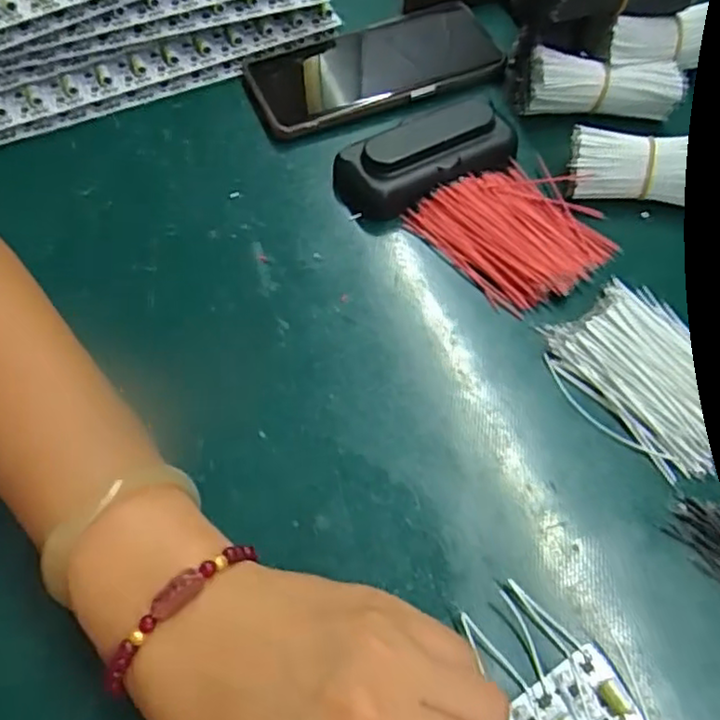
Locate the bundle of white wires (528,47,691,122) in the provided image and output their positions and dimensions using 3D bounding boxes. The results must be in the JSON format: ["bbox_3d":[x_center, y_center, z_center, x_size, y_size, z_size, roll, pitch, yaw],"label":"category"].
[{"bbox_3d":[0.148,-0.167,0.406,0.089,0.030,0.021,6,60,5],"label":"bundle of white wires"}]

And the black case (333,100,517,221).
[{"bbox_3d":[0.039,-0.118,0.388,0.104,0.032,0.039,-22,62,-11],"label":"black case"}]

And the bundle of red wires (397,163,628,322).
[{"bbox_3d":[0.087,-0.074,0.369,0.081,0.013,0.094,-36,65,-18],"label":"bundle of red wires"}]

